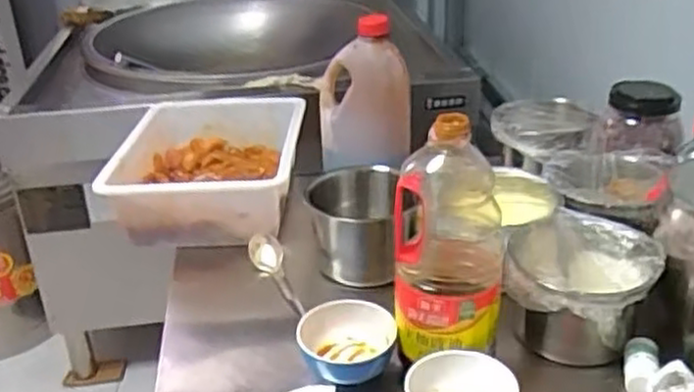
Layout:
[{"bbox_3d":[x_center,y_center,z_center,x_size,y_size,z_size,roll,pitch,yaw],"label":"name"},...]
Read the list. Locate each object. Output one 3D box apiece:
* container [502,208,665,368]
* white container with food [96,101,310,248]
[{"bbox_3d":[0.268,0.110,0.861,0.164,0.123,0.151,5,28,14],"label":"container"},{"bbox_3d":[-0.223,-0.039,1.222,0.293,0.128,0.355,0,28,5],"label":"white container with food"}]

